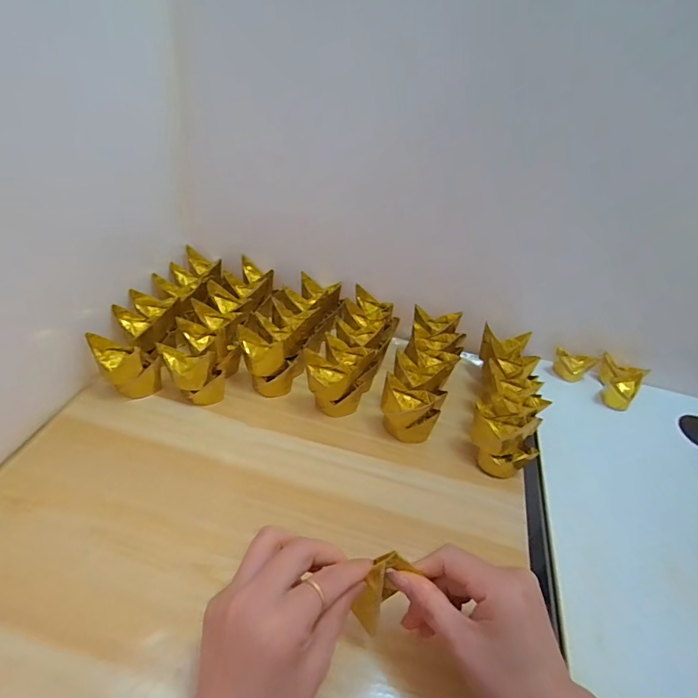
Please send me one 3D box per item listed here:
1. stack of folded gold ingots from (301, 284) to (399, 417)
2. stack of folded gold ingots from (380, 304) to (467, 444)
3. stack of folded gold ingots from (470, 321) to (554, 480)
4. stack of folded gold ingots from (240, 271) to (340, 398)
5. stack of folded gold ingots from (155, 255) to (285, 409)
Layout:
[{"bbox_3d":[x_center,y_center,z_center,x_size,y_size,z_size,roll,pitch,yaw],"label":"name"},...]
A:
[{"bbox_3d":[0.005,-0.001,0.510,0.072,0.063,0.179,18,40,13],"label":"stack of folded gold ingots"},{"bbox_3d":[0.086,0.024,0.492,0.066,0.060,0.171,17,40,11],"label":"stack of folded gold ingots"},{"bbox_3d":[0.169,0.052,0.472,0.070,0.062,0.171,14,39,8],"label":"stack of folded gold ingots"},{"bbox_3d":[-0.066,-0.021,0.518,0.072,0.061,0.167,18,40,12],"label":"stack of folded gold ingots"},{"bbox_3d":[-0.145,-0.028,0.515,0.066,0.060,0.206,12,39,6],"label":"stack of folded gold ingots"}]

